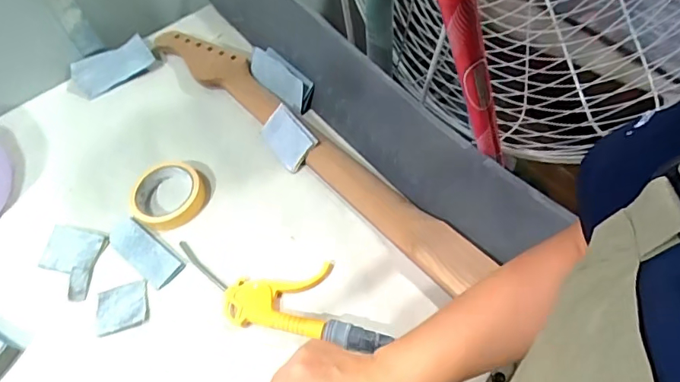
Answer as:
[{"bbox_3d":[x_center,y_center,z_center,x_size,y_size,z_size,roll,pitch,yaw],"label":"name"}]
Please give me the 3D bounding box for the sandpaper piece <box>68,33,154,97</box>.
[{"bbox_3d":[-0.376,-0.204,0.780,0.136,0.038,0.074,-28,58,-13],"label":"sandpaper piece"}]

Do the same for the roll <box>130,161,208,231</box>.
[{"bbox_3d":[-0.225,0.006,0.631,0.089,0.027,0.093,-3,56,4],"label":"roll"}]

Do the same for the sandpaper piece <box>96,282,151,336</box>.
[{"bbox_3d":[-0.257,0.137,0.562,0.062,0.007,0.057,-12,56,-3],"label":"sandpaper piece"}]

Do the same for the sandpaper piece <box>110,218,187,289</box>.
[{"bbox_3d":[-0.246,0.073,0.596,0.116,0.008,0.043,33,65,24],"label":"sandpaper piece"}]

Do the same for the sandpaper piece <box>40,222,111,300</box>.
[{"bbox_3d":[-0.339,0.088,0.600,0.076,0.014,0.090,6,57,10],"label":"sandpaper piece"}]

